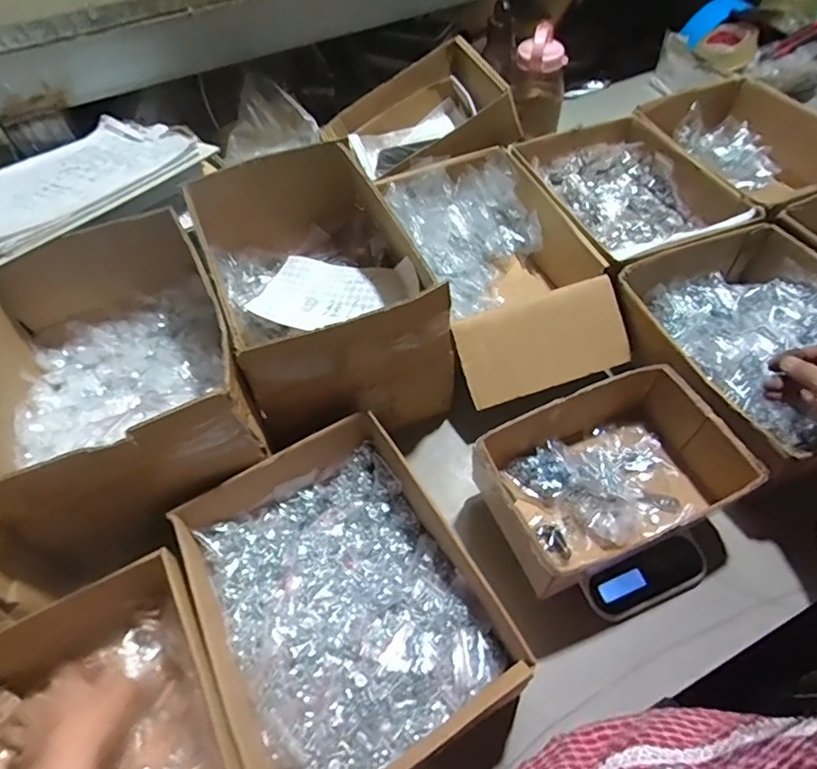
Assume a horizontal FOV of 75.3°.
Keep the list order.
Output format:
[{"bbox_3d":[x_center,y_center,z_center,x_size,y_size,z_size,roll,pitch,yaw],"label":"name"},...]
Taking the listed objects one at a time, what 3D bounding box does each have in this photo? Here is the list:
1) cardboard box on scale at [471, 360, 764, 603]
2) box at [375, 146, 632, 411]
[{"bbox_3d":[0.222,0.105,0.613,0.258,0.114,0.179,-19,57,-9],"label":"cardboard box on scale"},{"bbox_3d":[0.128,-0.165,0.806,0.247,0.129,0.410,-19,56,-8],"label":"box"}]

